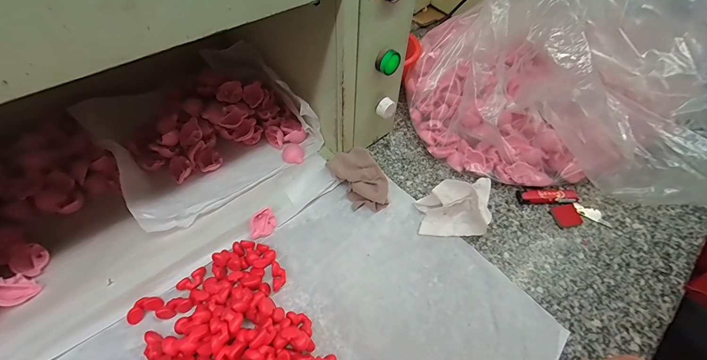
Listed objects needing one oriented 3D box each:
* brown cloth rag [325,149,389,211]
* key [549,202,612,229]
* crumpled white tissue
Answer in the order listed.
[{"bbox_3d":[0.009,-0.003,0.414,0.056,0.034,0.089,-26,59,-23],"label":"brown cloth rag"},{"bbox_3d":[0.292,0.046,0.414,0.066,0.005,0.035,-4,53,-9],"label":"key"},{"bbox_3d":[0.137,0.030,0.393,0.114,0.045,0.064,-16,55,-17],"label":"crumpled white tissue"}]

